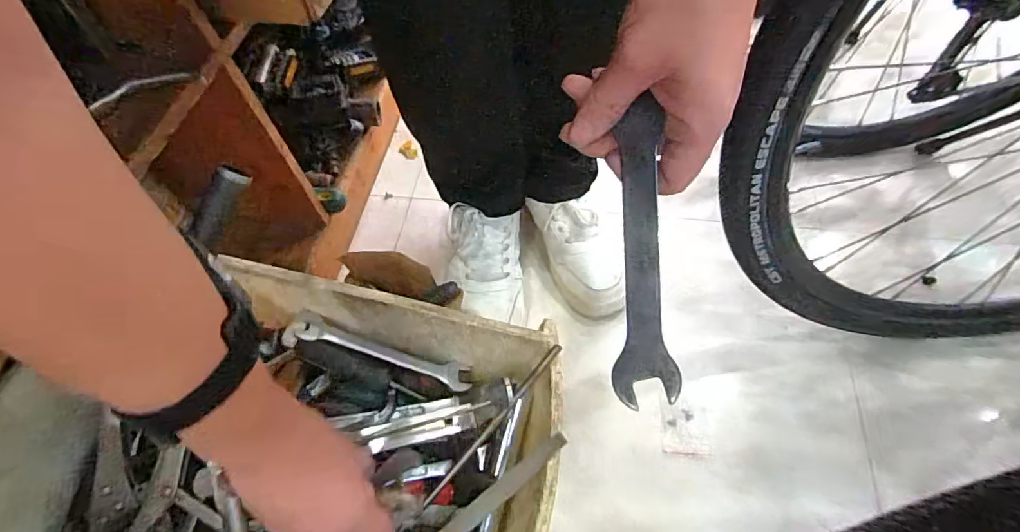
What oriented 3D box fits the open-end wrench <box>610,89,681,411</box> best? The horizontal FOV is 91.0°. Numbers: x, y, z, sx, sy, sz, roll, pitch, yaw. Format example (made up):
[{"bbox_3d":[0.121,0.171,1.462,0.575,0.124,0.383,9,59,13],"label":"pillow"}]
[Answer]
[{"bbox_3d":[0.074,-0.006,0.291,0.035,0.006,0.171,-4,91,29],"label":"open-end wrench"}]

